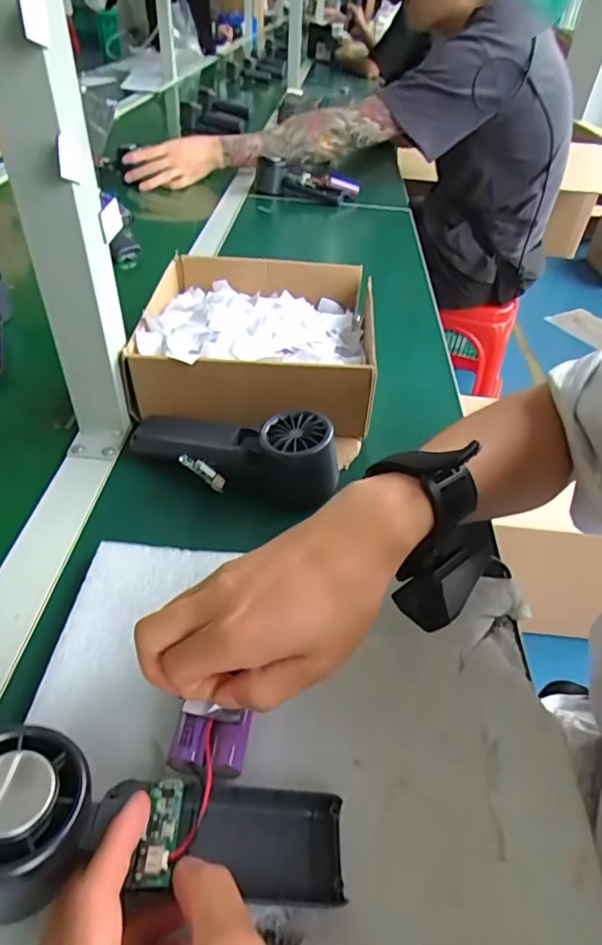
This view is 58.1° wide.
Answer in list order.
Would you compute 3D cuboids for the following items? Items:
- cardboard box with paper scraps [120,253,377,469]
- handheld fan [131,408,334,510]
[{"bbox_3d":[-0.038,-0.123,0.516,0.202,0.077,0.230,5,42,0],"label":"cardboard box with paper scraps"},{"bbox_3d":[-0.056,-0.022,0.415,0.168,0.057,0.059,17,43,13],"label":"handheld fan"}]

